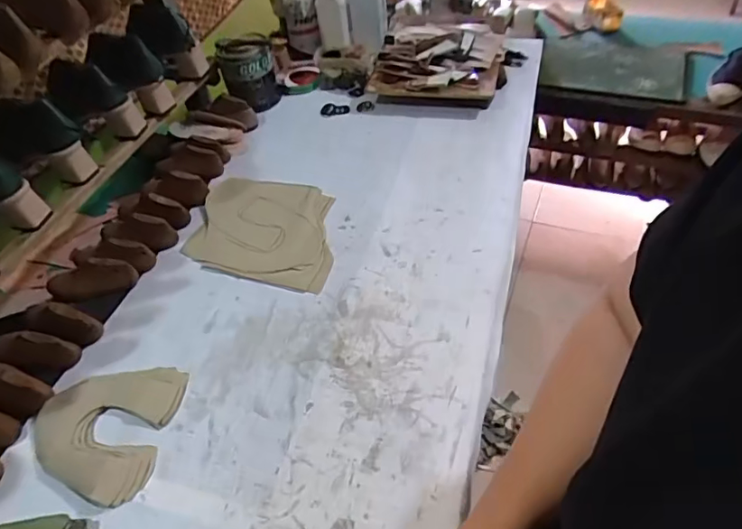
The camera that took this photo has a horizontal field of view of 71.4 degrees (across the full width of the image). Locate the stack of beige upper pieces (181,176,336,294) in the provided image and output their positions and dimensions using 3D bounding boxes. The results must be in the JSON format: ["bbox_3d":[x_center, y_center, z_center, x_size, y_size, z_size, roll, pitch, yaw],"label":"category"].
[{"bbox_3d":[-0.180,-0.069,0.876,0.269,0.014,0.231,8,50,13],"label":"stack of beige upper pieces"}]

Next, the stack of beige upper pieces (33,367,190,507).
[{"bbox_3d":[-0.342,0.206,0.655,0.170,0.009,0.171,2,49,8],"label":"stack of beige upper pieces"}]

